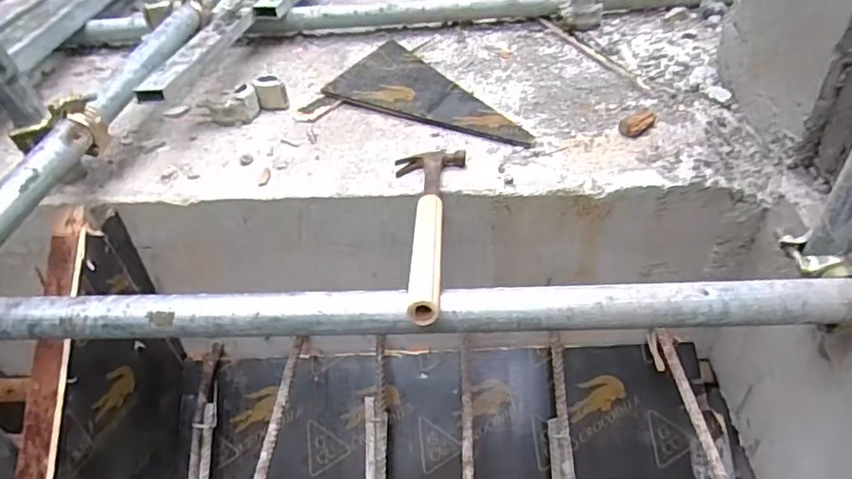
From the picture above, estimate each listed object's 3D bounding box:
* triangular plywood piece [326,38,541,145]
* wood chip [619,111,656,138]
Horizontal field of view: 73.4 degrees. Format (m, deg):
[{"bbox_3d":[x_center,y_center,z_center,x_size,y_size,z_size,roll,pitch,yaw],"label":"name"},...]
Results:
[{"bbox_3d":[0.030,-0.267,1.007,0.385,0.020,0.203,19,47,24],"label":"triangular plywood piece"},{"bbox_3d":[0.329,-0.180,0.887,0.057,0.019,0.032,-31,49,-26],"label":"wood chip"}]

